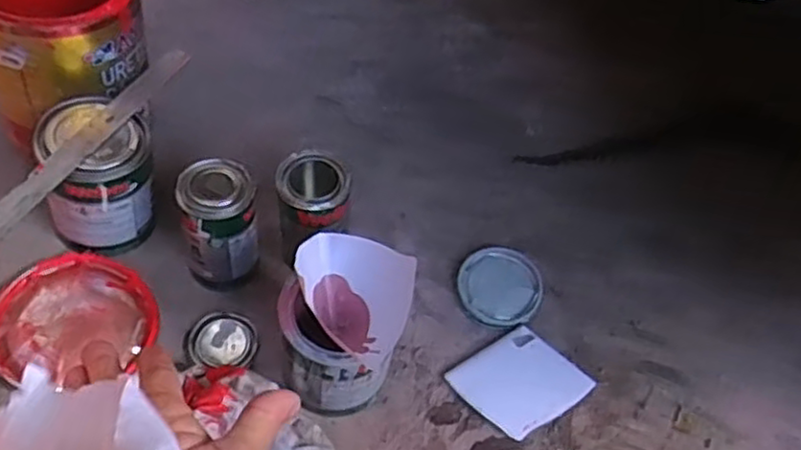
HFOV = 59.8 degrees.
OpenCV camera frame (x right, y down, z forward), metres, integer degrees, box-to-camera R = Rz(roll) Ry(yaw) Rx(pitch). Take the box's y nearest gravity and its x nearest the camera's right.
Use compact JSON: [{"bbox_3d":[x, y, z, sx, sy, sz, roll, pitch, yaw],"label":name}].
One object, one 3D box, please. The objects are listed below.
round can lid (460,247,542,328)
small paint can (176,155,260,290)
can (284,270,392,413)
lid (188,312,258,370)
[{"bbox_3d":[0.109,0.068,0.765,0.089,0.012,0.091,2,58,-3],"label":"round can lid"},{"bbox_3d":[-0.180,0.001,0.699,0.076,0.133,0.071,2,58,-3],"label":"small paint can"},{"bbox_3d":[-0.052,0.093,0.638,0.105,0.172,0.115,2,58,-3],"label":"can"},{"bbox_3d":[-0.178,0.116,0.703,0.067,0.011,0.062,2,58,-3],"label":"lid"}]

